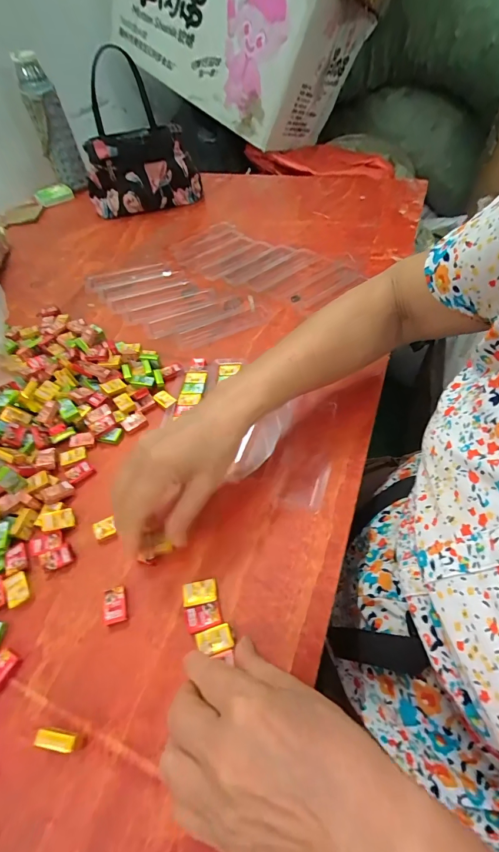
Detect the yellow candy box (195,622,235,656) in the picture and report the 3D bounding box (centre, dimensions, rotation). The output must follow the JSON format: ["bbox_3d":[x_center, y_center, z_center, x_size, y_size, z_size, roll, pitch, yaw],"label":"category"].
[{"bbox_3d":[-0.025,0.157,0.261,0.026,0.008,0.017,-16,53,-7],"label":"yellow candy box"}]

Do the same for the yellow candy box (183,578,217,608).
[{"bbox_3d":[-0.039,0.133,0.282,0.026,0.009,0.017,-12,53,-3],"label":"yellow candy box"}]

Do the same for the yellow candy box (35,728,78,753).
[{"bbox_3d":[-0.122,0.202,0.230,0.027,0.017,0.010,5,53,9],"label":"yellow candy box"}]

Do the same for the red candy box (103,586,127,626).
[{"bbox_3d":[-0.106,0.142,0.281,0.018,0.008,0.026,-15,53,-6],"label":"red candy box"}]

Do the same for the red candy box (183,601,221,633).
[{"bbox_3d":[-0.035,0.146,0.271,0.026,0.007,0.017,-16,53,-6],"label":"red candy box"}]

